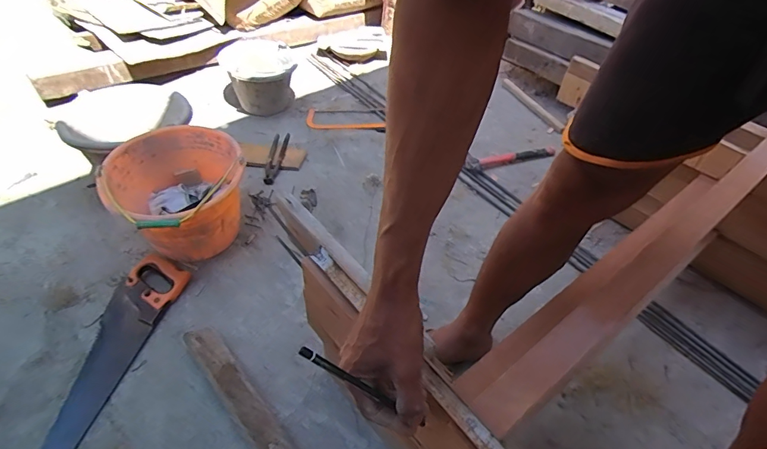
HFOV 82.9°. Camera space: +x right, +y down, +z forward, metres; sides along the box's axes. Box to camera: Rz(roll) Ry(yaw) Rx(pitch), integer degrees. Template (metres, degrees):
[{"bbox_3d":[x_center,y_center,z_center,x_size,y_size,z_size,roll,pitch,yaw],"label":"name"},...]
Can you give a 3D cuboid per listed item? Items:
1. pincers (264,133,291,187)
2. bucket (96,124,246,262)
[{"bbox_3d":[-0.318,-0.198,1.274,0.051,0.022,0.214,4,47,1],"label":"pincers"},{"bbox_3d":[-0.454,-0.059,0.998,0.271,0.214,0.277,2,47,-2],"label":"bucket"}]

